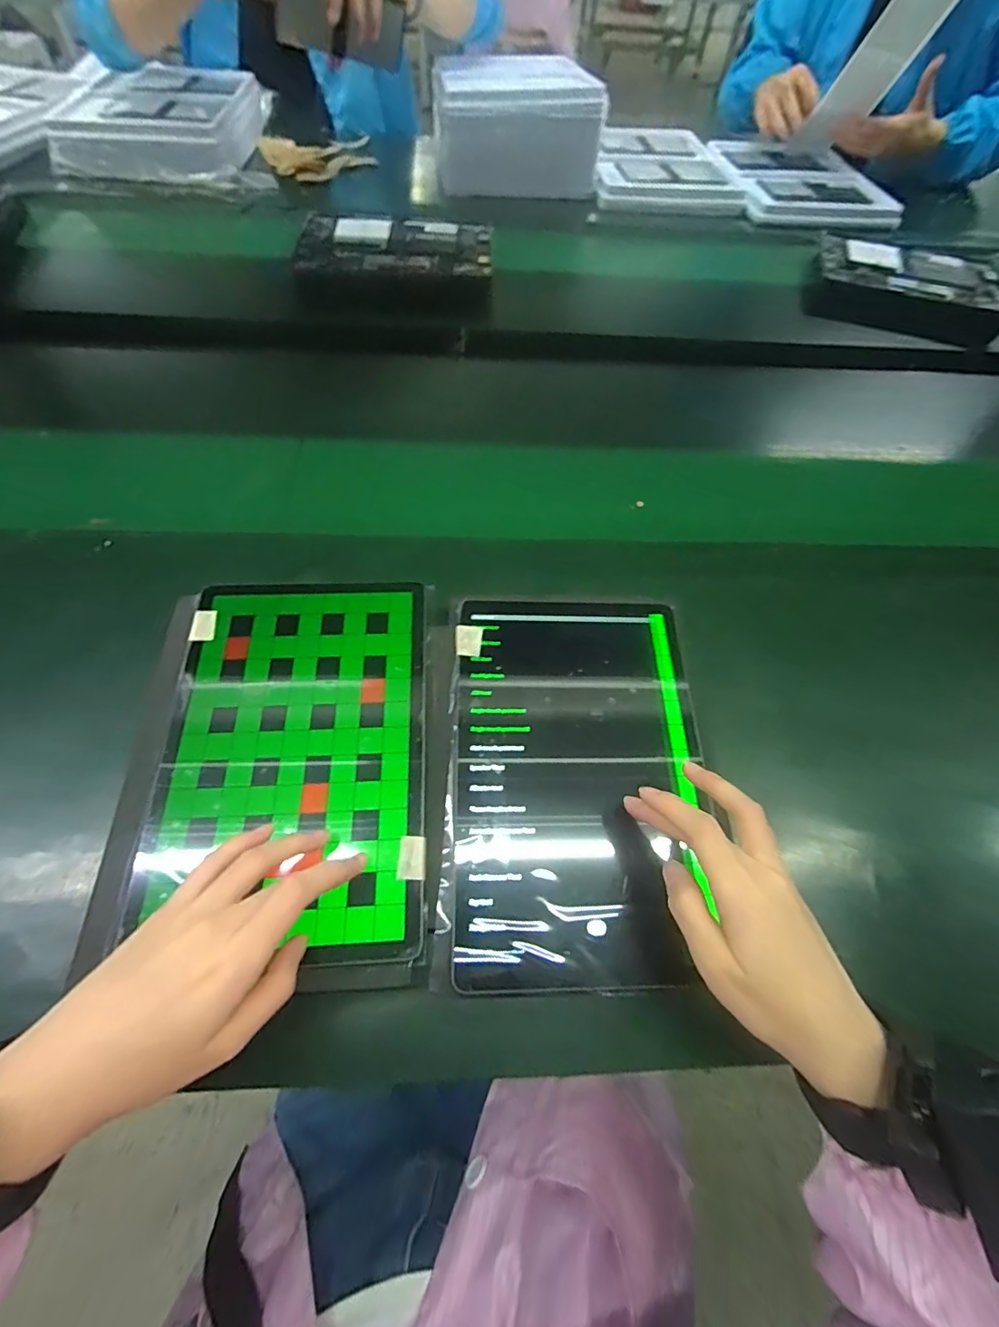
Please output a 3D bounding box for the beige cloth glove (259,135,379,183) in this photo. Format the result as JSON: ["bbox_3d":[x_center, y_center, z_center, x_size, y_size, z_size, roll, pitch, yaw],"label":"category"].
[{"bbox_3d":[-0.291,-0.857,0.857,0.193,0.030,0.134,-27,67,-17],"label":"beige cloth glove"}]

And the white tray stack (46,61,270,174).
[{"bbox_3d":[-0.531,-0.887,0.823,0.279,0.053,0.332,-1,62,-5],"label":"white tray stack"}]

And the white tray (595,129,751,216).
[{"bbox_3d":[0.272,-0.840,0.861,0.228,0.019,0.284,2,63,-2],"label":"white tray"}]

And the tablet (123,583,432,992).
[{"bbox_3d":[-0.131,0.052,0.336,0.167,0.012,0.248,0,62,-4],"label":"tablet"}]

